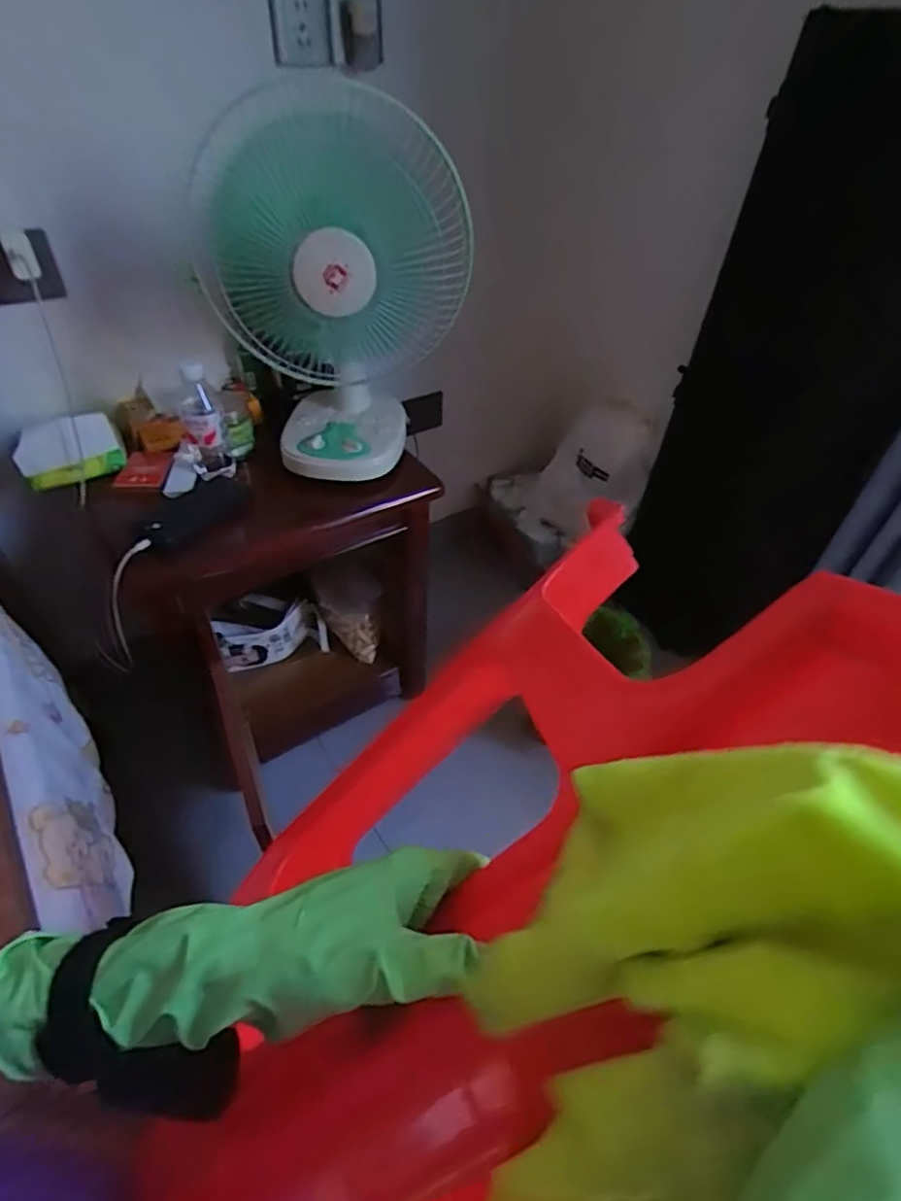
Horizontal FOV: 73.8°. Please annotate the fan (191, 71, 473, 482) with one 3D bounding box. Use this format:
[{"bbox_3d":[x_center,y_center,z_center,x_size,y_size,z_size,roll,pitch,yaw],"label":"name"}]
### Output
[{"bbox_3d":[-0.160,-0.395,0.833,0.280,0.418,0.261,-18,49,-20],"label":"fan"}]

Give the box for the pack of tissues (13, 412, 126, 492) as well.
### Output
[{"bbox_3d":[-0.565,-0.218,0.890,0.139,0.095,0.038,-23,51,-24],"label":"pack of tissues"}]

